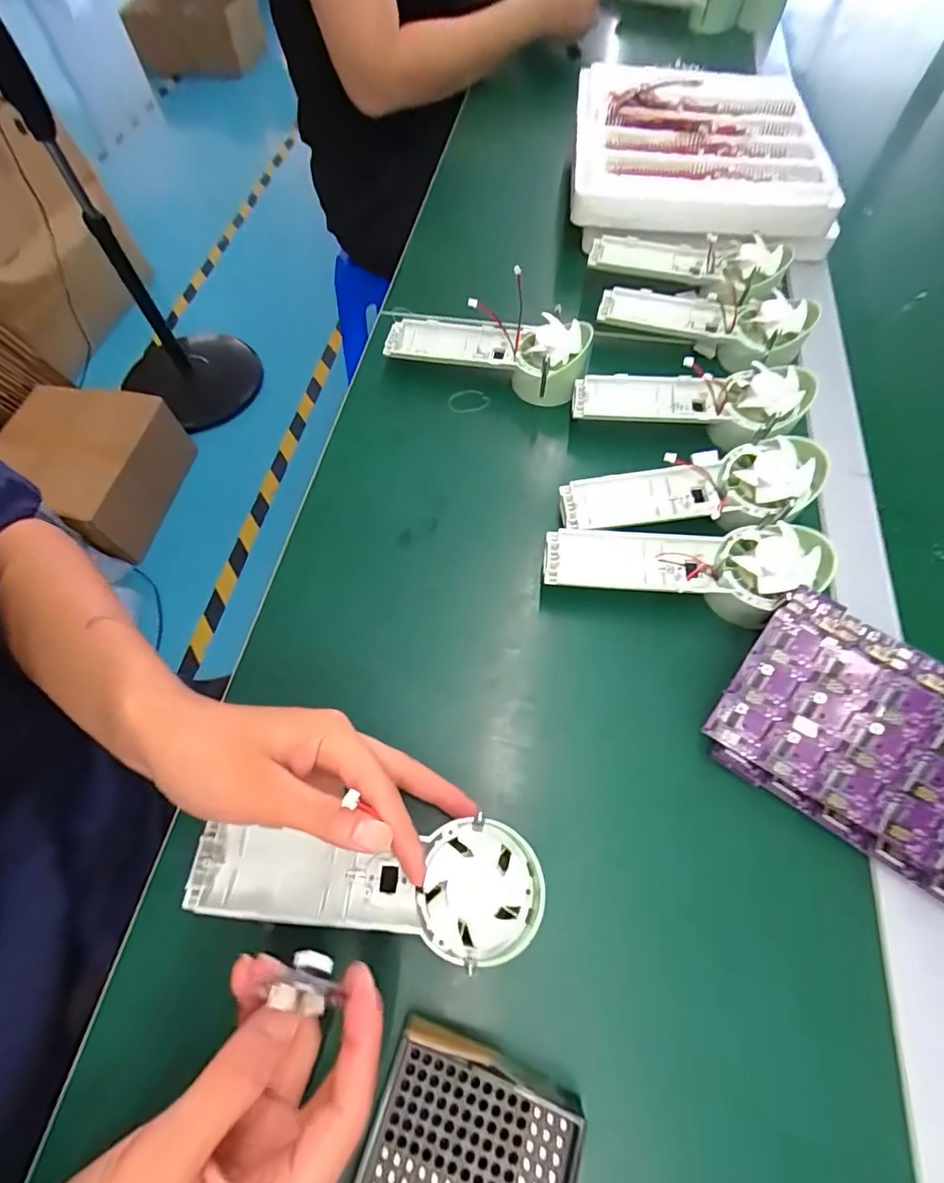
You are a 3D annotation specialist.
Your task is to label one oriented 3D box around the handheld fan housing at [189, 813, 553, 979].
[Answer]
[{"bbox_3d":[-0.054,0.148,0.266,0.175,0.018,0.059,2,63,5],"label":"handheld fan housing"}]

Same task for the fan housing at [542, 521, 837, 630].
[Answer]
[{"bbox_3d":[0.138,-0.013,0.348,0.174,0.048,0.062,1,63,3],"label":"fan housing"}]

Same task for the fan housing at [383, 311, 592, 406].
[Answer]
[{"bbox_3d":[0.012,-0.213,0.460,0.179,0.048,0.059,16,65,10],"label":"fan housing"}]

